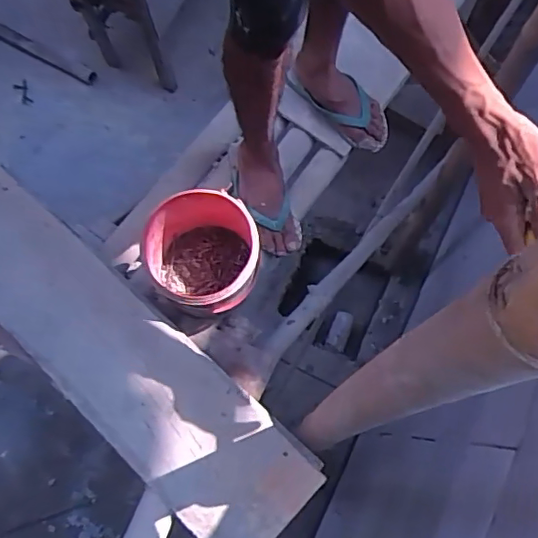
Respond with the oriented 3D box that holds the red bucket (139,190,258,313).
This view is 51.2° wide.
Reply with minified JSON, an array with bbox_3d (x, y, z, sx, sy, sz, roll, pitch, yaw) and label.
[{"bbox_3d":[-0.112,-0.016,0.984,0.180,0.201,0.188,0,74,0],"label":"red bucket"}]

